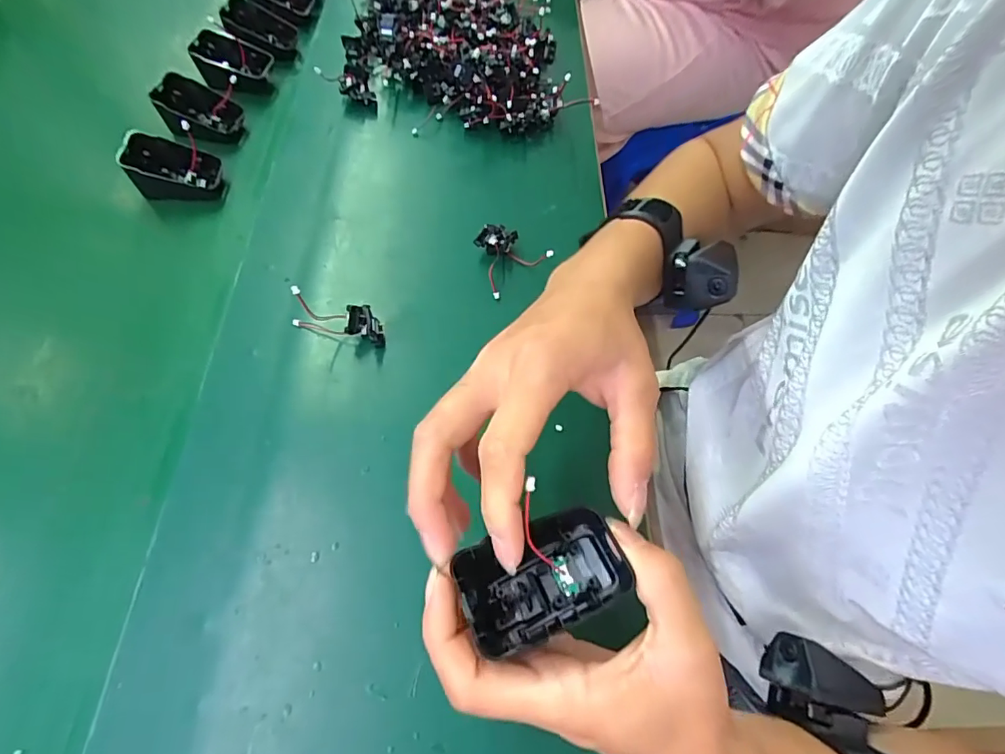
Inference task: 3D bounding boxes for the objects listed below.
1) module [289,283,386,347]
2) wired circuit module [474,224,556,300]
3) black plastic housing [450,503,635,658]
[{"bbox_3d":[-0.126,-0.047,0.367,0.088,0.029,0.029,23,62,8],"label":"module"},{"bbox_3d":[0.004,-0.096,0.401,0.049,0.029,0.050,-27,66,-18],"label":"wired circuit module"},{"bbox_3d":[0.016,0.085,0.216,0.068,0.031,0.044,-19,63,-14],"label":"black plastic housing"}]

